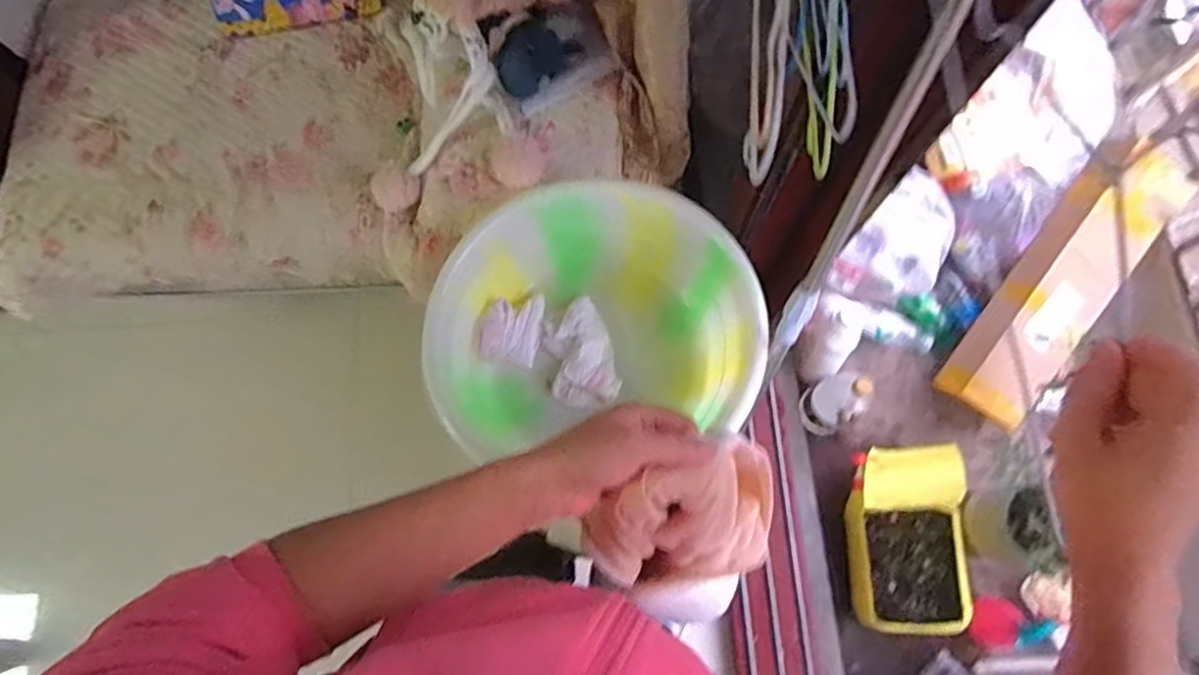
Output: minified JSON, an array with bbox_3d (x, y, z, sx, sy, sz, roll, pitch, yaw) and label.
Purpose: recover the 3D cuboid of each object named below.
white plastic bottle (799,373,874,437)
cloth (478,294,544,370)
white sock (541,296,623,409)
[{"bbox_3d":[0.500,0.130,1.300,0.118,0.237,0.106,-28,76,-6],"label":"white plastic bottle"},{"bbox_3d":[-0.141,-0.018,1.004,0.100,0.025,0.112,14,80,-38],"label":"cloth"},{"bbox_3d":[-0.034,0.028,1.005,0.102,0.034,0.172,-17,75,-3],"label":"white sock"}]

